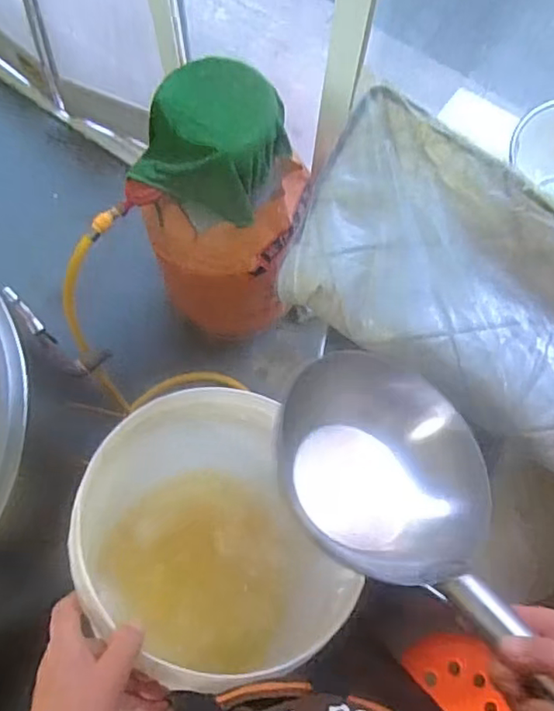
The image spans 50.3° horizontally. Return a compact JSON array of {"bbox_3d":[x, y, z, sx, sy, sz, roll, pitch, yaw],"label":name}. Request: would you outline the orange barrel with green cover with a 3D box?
[{"bbox_3d":[-0.099,-0.262,1.140,0.249,0.533,0.238,16,72,3],"label":"orange barrel with green cover"}]

